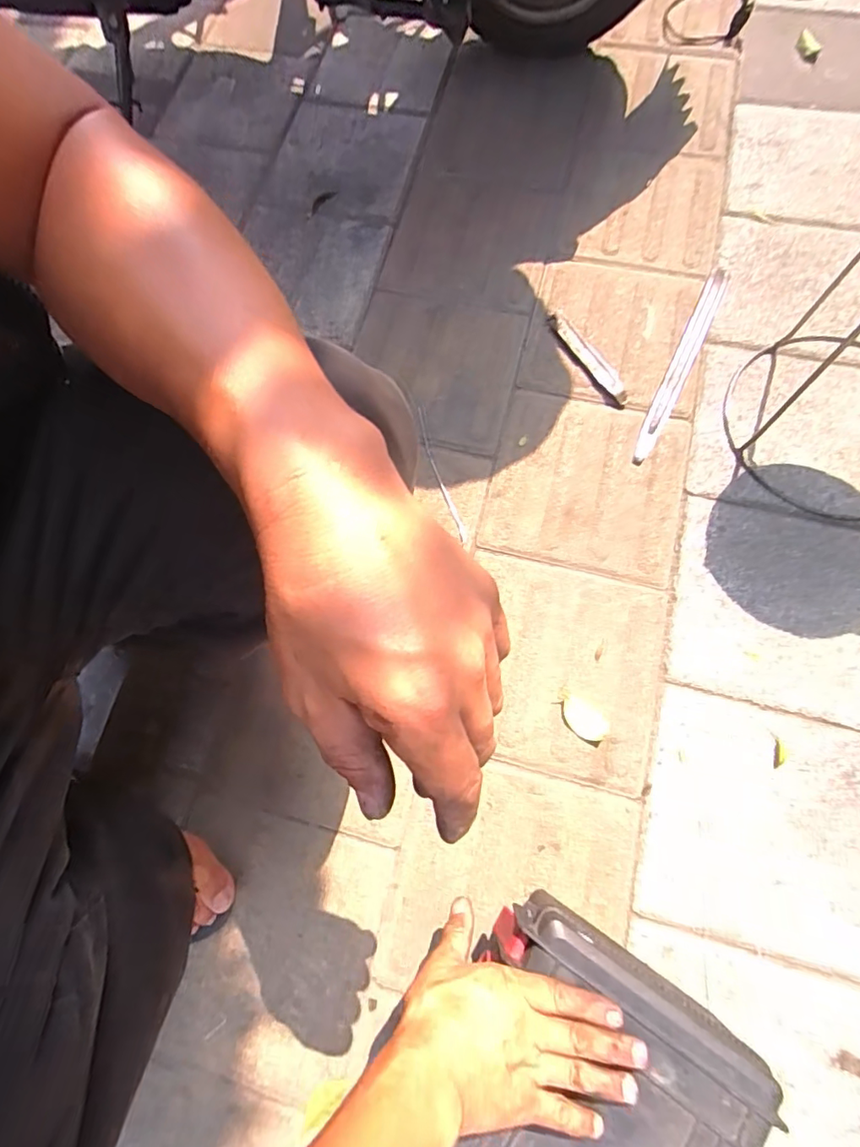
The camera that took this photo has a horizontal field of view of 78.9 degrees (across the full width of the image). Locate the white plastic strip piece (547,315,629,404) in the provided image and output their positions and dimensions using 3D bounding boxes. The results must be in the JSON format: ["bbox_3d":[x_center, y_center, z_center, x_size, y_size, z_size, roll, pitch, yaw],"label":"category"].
[{"bbox_3d":[0.231,-0.313,0.753,0.027,0.014,0.169,-35,75,-8],"label":"white plastic strip piece"}]

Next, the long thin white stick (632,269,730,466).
[{"bbox_3d":[0.355,-0.299,0.734,0.031,0.021,0.343,25,76,9],"label":"long thin white stick"}]

